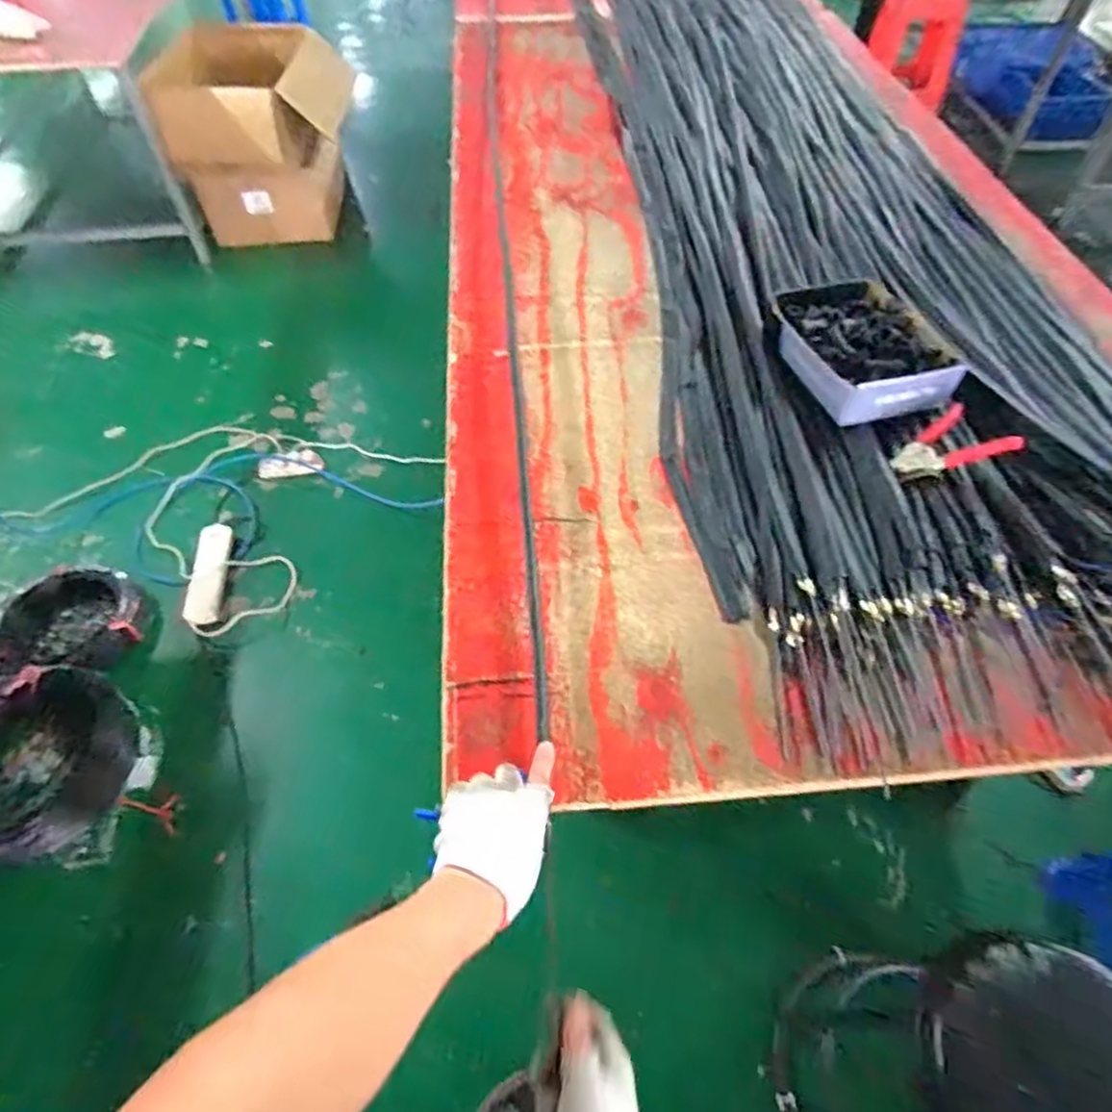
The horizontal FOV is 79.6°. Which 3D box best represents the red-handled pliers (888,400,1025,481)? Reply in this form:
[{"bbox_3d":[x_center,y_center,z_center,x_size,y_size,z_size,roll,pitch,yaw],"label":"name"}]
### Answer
[{"bbox_3d":[0.551,-0.150,0.906,0.165,0.041,0.113,-38,63,-23],"label":"red-handled pliers"}]

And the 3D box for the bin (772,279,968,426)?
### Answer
[{"bbox_3d":[0.473,-0.318,1.044,0.212,0.071,0.268,-15,56,-10],"label":"bin"}]

